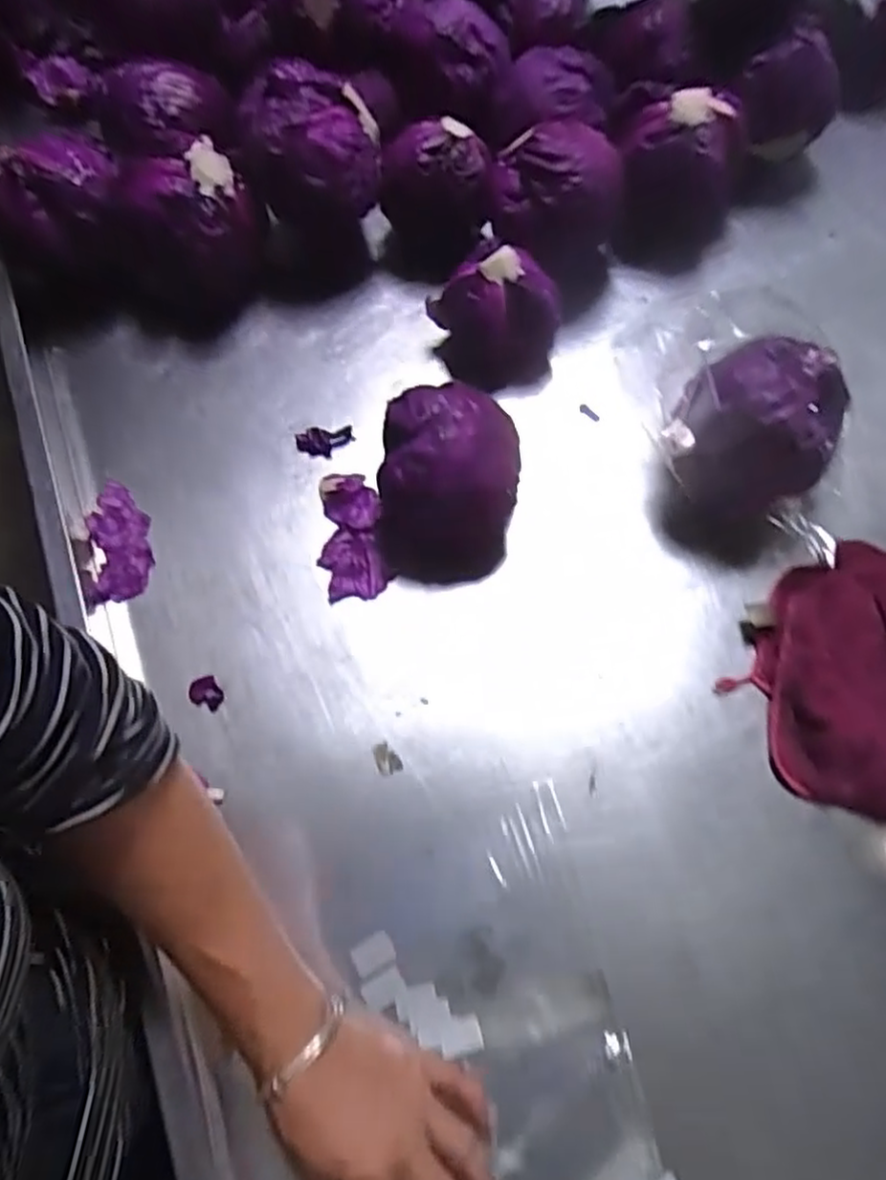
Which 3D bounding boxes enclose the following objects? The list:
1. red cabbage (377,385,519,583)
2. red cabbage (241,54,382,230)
[{"bbox_3d":[0.004,-0.078,0.559,0.098,0.109,0.114,6,66,5],"label":"red cabbage"},{"bbox_3d":[-0.127,-0.425,0.689,0.127,0.109,0.146,-10,67,-2],"label":"red cabbage"}]

